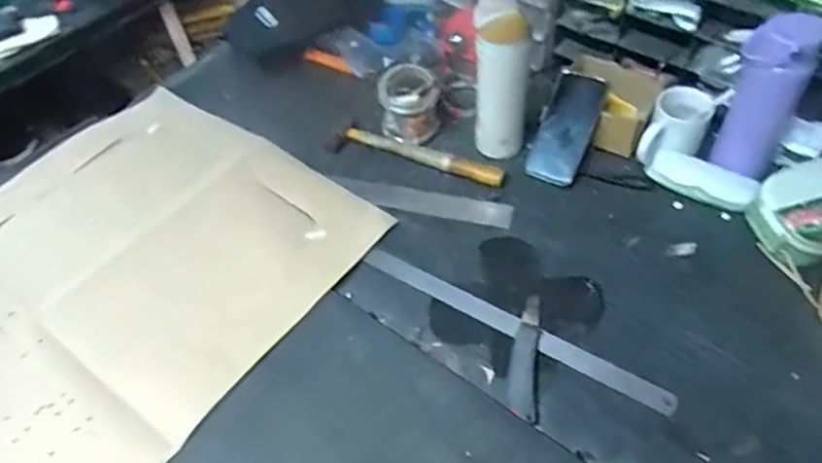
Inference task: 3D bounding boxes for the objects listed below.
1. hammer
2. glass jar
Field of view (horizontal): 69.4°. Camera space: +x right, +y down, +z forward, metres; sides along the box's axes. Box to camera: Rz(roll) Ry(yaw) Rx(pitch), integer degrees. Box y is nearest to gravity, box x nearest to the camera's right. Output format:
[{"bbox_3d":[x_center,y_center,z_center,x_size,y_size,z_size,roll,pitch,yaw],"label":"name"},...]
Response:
[{"bbox_3d":[0.005,-0.126,0.965,0.305,0.027,0.057,17,56,15],"label":"hammer"},{"bbox_3d":[-0.003,-0.207,0.971,0.099,0.091,0.083,-4,53,1],"label":"glass jar"}]

